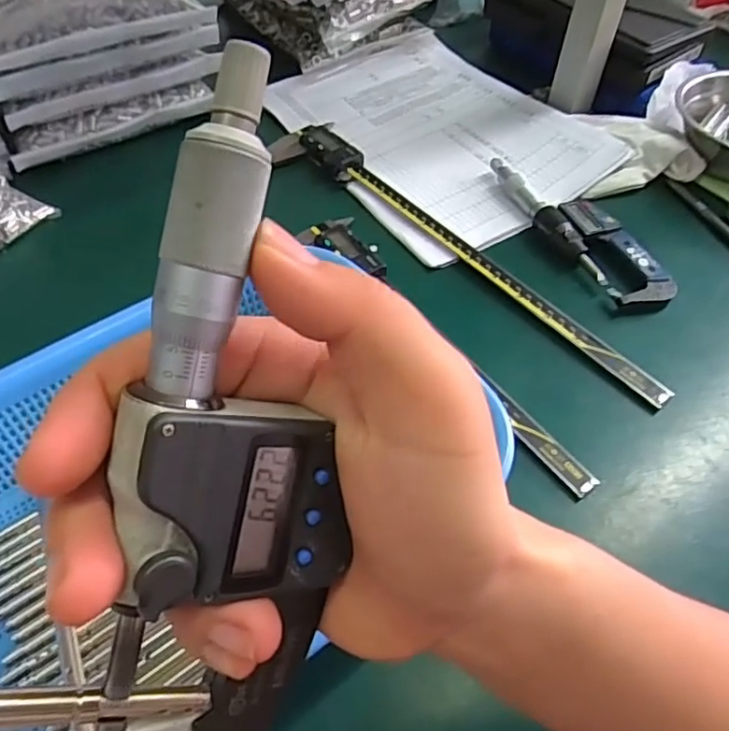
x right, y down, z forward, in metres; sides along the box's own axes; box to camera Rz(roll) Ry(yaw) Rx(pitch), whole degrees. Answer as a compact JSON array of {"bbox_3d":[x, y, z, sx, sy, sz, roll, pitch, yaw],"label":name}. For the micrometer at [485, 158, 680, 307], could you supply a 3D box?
[{"bbox_3d":[0.165,-0.110,0.502,0.053,0.019,0.184,-26,58,-21],"label":"micrometer"}]

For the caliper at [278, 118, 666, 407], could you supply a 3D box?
[{"bbox_3d":[0.069,-0.097,0.493,0.381,0.015,0.063,39,62,22],"label":"caliper"}]

